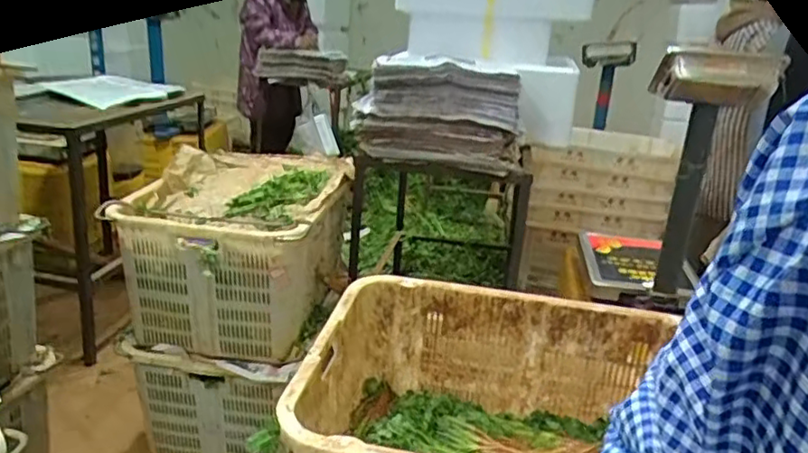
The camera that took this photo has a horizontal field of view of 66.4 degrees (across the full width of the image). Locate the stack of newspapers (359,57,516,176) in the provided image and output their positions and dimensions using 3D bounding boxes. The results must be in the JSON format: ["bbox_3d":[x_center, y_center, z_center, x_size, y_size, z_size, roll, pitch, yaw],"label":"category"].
[{"bbox_3d":[0.099,-0.328,1.756,0.435,0.269,0.227,3,19,-6],"label":"stack of newspapers"}]

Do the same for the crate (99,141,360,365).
[{"bbox_3d":[-0.430,0.045,1.725,0.471,0.360,0.686,6,19,4],"label":"crate"}]

